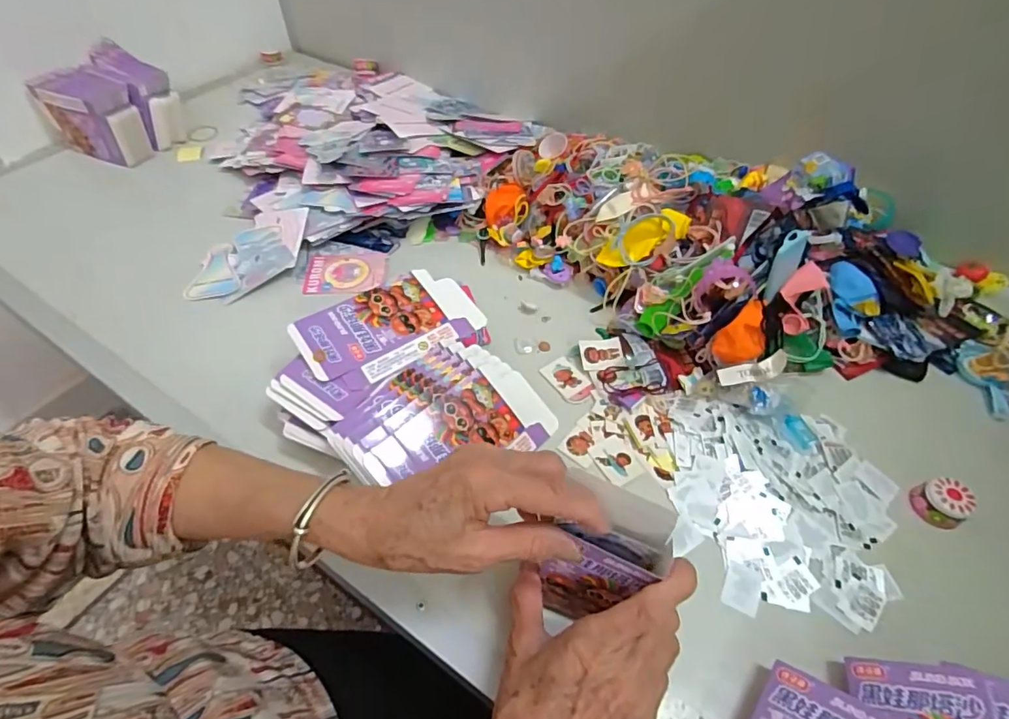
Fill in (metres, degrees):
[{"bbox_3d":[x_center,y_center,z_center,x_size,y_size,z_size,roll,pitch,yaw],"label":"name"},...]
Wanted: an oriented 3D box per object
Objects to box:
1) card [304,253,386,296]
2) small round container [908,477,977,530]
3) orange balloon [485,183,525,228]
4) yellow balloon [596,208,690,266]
[{"bbox_3d":[-0.176,-0.096,0.561,0.084,0.004,0.066,-4,52,-4],"label":"card"},{"bbox_3d":[0.334,0.109,0.386,0.030,0.025,0.034,-22,55,-17],"label":"small round container"},{"bbox_3d":[0.000,-0.179,0.593,0.044,0.041,0.044,-1,52,-2],"label":"orange balloon"},{"bbox_3d":[0.136,-0.112,0.490,0.088,0.028,0.032,-27,51,17],"label":"yellow balloon"}]

